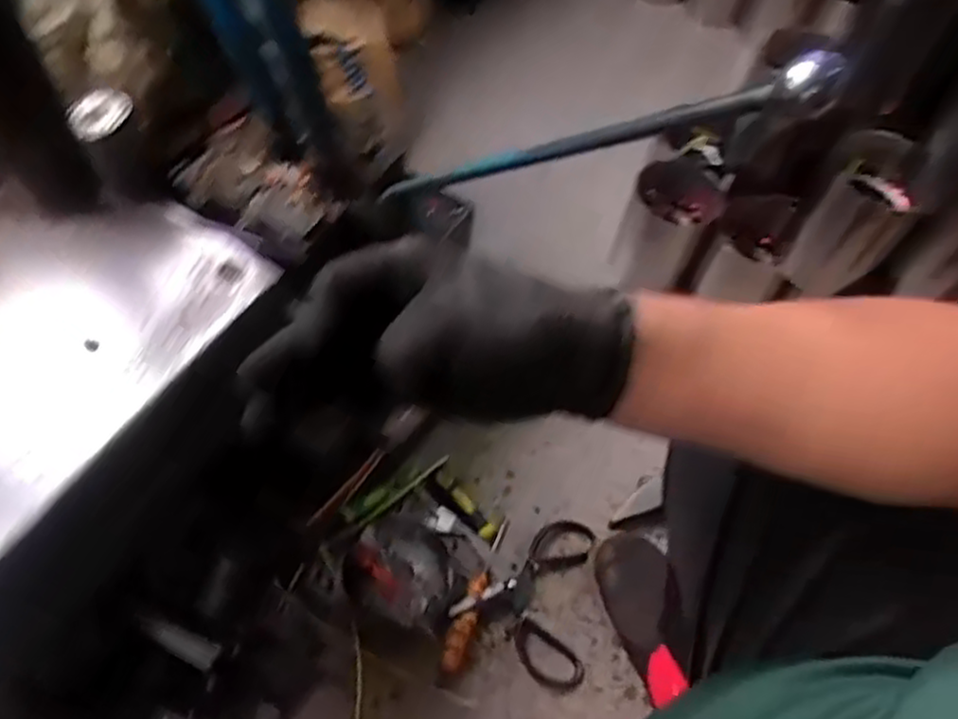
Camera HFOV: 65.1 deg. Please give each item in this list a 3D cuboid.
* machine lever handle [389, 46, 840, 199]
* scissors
[{"bbox_3d":[0.042,-0.136,0.489,0.032,0.388,0.023,-44,116,-25],"label":"machine lever handle"},{"bbox_3d":[0.083,0.260,0.863,0.151,0.027,0.182,30,62,13],"label":"scissors"}]

